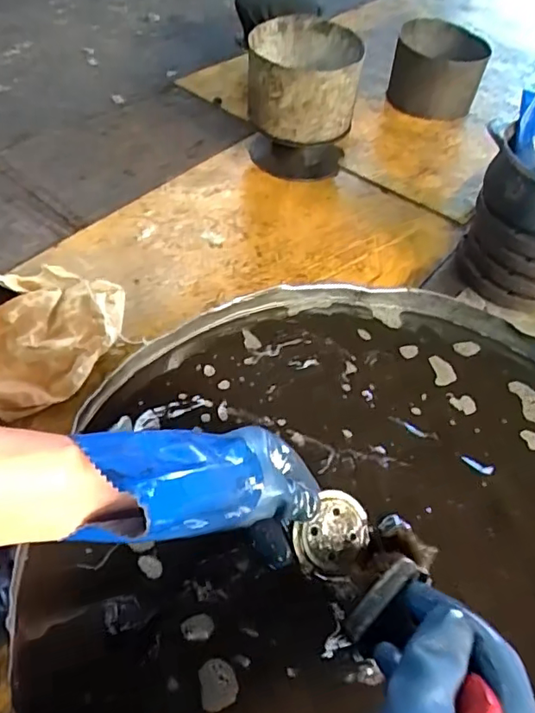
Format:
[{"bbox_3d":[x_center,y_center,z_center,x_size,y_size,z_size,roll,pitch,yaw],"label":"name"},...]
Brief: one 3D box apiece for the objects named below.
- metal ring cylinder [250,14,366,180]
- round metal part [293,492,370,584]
[{"bbox_3d":[0.088,-0.666,1.483,0.279,0.295,0.273,4,51,-1],"label":"metal ring cylinder"},{"bbox_3d":[0.054,0.147,0.461,0.054,0.005,0.070,39,67,0],"label":"round metal part"}]

